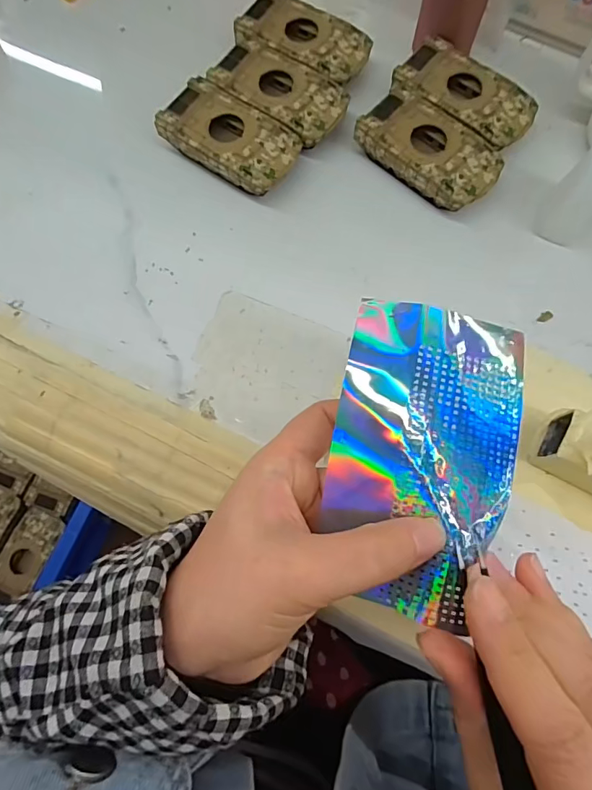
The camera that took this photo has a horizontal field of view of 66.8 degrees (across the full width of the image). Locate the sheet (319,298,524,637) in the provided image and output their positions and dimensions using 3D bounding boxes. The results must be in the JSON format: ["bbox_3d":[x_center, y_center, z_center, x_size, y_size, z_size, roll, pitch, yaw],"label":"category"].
[{"bbox_3d":[0.051,0.024,0.181,0.072,0.018,0.120,11,76,4],"label":"sheet"}]

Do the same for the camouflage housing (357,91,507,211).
[{"bbox_3d":[0.091,-0.165,0.311,0.094,0.025,0.052,43,80,11],"label":"camouflage housing"}]

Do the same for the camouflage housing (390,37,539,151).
[{"bbox_3d":[0.119,-0.208,0.322,0.096,0.024,0.054,34,79,9],"label":"camouflage housing"}]

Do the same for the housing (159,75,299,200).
[{"bbox_3d":[-0.045,-0.176,0.315,0.093,0.023,0.052,34,79,9],"label":"housing"}]

